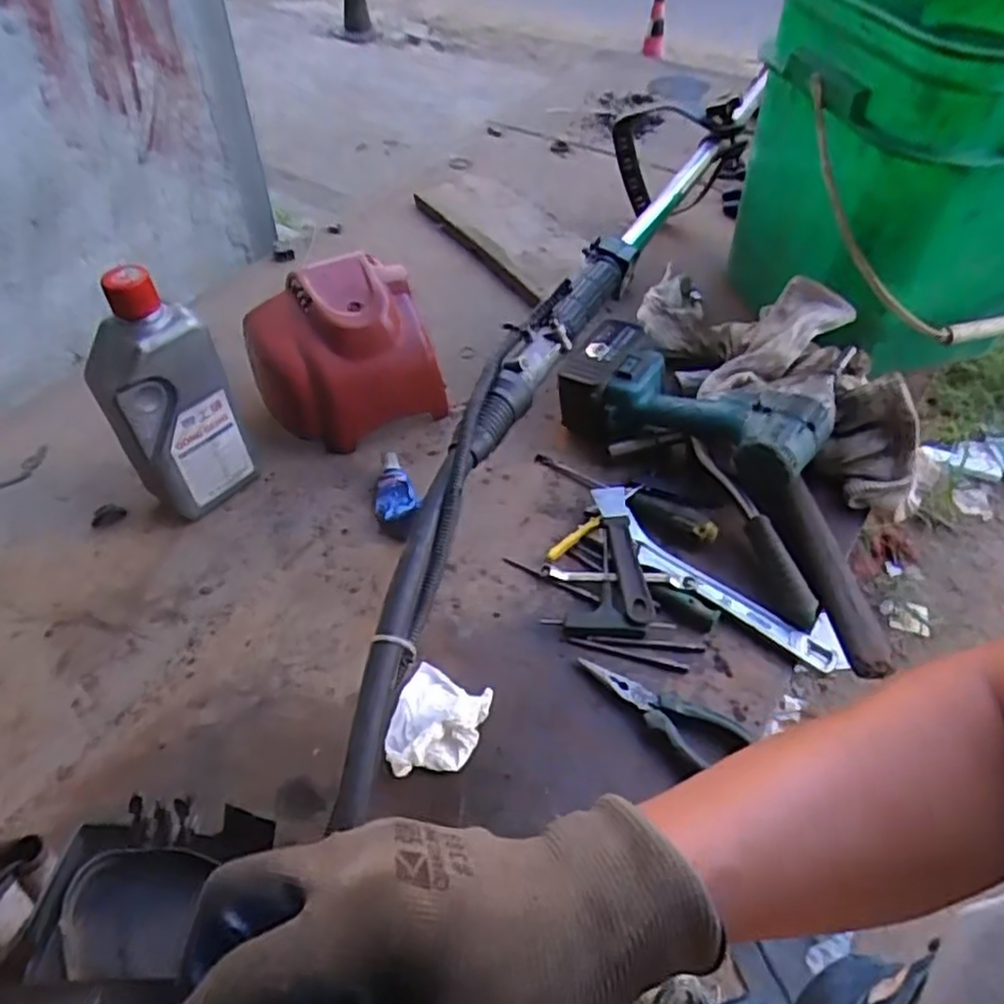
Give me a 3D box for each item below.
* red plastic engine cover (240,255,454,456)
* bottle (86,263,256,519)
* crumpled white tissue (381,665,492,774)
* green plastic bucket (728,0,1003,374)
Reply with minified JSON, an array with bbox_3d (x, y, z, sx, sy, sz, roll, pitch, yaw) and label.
[{"bbox_3d":[-0.164,-0.152,0.761,0.180,0.131,0.140,-16,52,-14],"label":"red plastic engine cover"},{"bbox_3d":[-0.293,-0.086,0.649,0.101,0.227,0.073,-26,55,-22],"label":"bottle"},{"bbox_3d":[-0.051,0.168,0.560,0.070,0.030,0.091,15,51,11],"label":"crumpled white tissue"},{"bbox_3d":[0.426,-0.337,0.741,0.300,0.312,0.286,1,50,-1],"label":"green plastic bucket"}]

